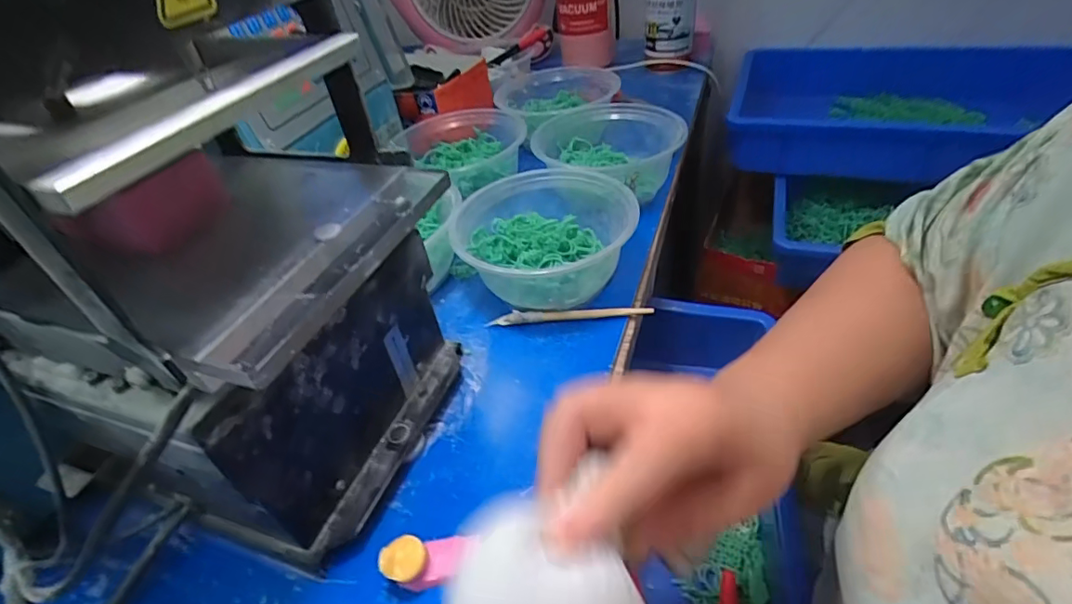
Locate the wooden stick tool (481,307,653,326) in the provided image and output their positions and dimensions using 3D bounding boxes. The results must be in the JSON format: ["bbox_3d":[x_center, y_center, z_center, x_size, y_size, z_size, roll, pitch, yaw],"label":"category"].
[{"bbox_3d":[0.024,0.009,0.382,0.119,0.010,0.008,-5,41,5],"label":"wooden stick tool"}]

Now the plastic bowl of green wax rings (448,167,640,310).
[{"bbox_3d":[0.008,-0.043,0.406,0.130,0.064,0.128,-3,41,7],"label":"plastic bowl of green wax rings"}]

